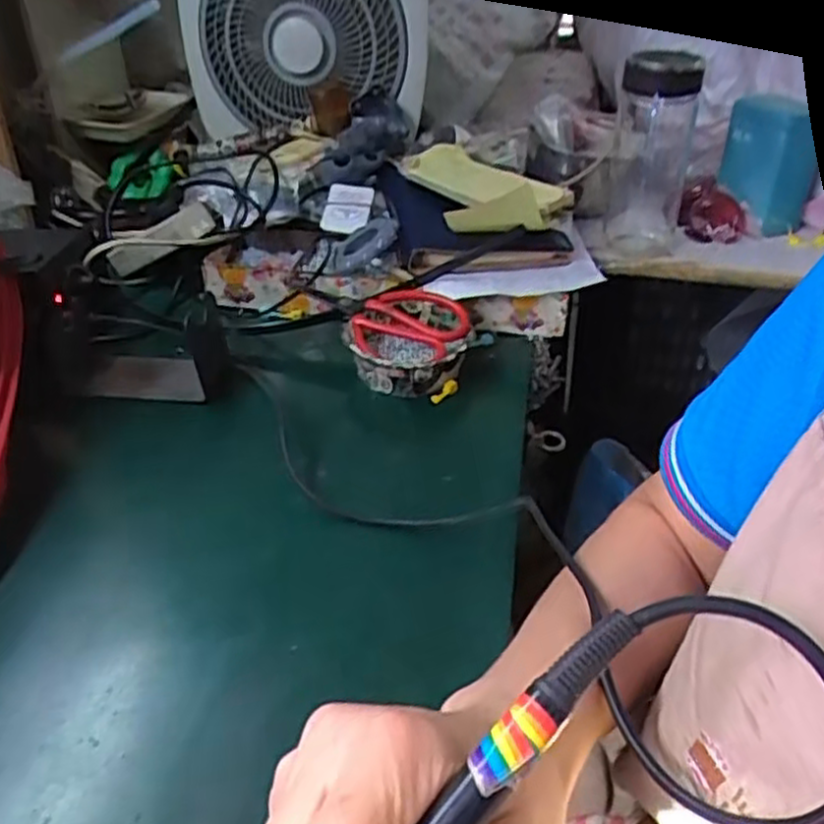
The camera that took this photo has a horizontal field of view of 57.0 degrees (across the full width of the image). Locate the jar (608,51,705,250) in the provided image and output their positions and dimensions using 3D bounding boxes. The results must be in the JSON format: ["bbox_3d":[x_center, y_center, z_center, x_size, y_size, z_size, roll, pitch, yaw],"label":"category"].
[{"bbox_3d":[0.259,-0.282,0.820,0.081,0.197,0.100,12,36,15],"label":"jar"}]

